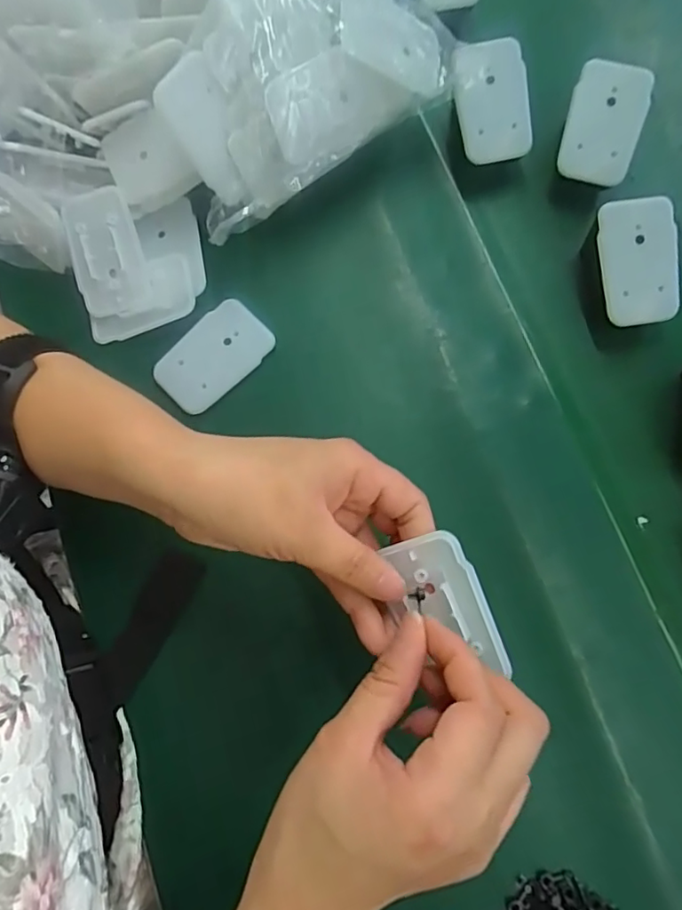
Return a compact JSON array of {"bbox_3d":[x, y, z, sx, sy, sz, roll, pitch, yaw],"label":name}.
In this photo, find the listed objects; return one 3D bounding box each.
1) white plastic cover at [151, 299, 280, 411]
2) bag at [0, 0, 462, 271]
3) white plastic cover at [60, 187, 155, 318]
[{"bbox_3d":[-0.077,-0.060,0.337,0.068,0.005,0.043,-44,81,-8],"label":"white plastic cover"},{"bbox_3d":[-0.120,-0.254,0.324,0.277,0.124,0.269,-34,79,-5],"label":"bag"},{"bbox_3d":[-0.141,-0.118,0.335,0.042,0.008,0.069,-13,104,1],"label":"white plastic cover"}]

